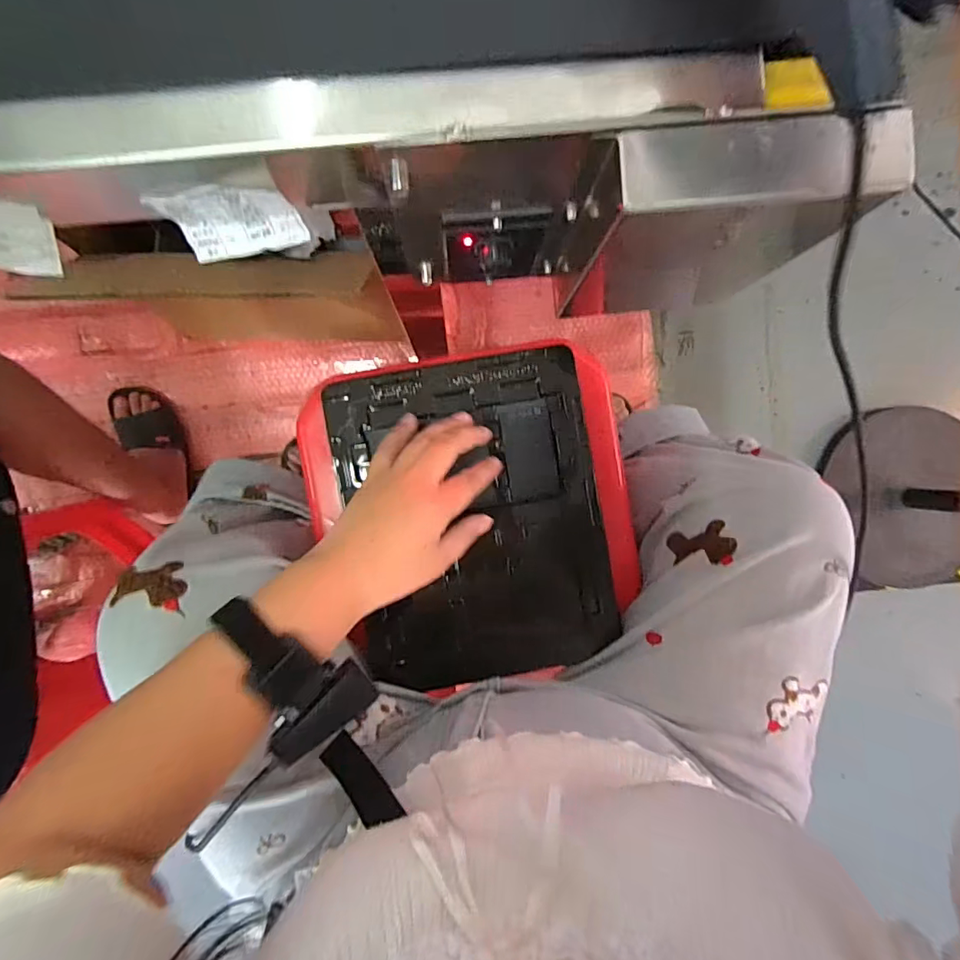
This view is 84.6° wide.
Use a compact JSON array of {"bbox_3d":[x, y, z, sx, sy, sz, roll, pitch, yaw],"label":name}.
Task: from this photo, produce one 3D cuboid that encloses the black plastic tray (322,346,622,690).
[{"bbox_3d":[-0.004,0.035,0.462,0.219,0.019,0.271,-10,93,-1],"label":"black plastic tray"}]

